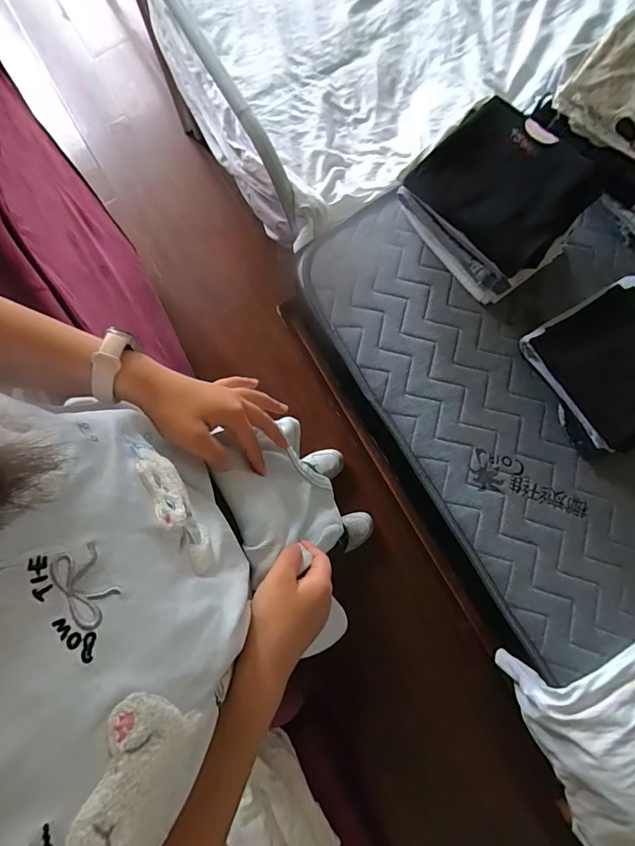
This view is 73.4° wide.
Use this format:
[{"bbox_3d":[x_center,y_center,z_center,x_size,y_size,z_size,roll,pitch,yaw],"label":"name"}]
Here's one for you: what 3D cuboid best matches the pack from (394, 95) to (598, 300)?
[{"bbox_3d":[0.304,-0.372,0.721,0.209,0.190,0.255,-42,81,-2],"label":"pack"}]

